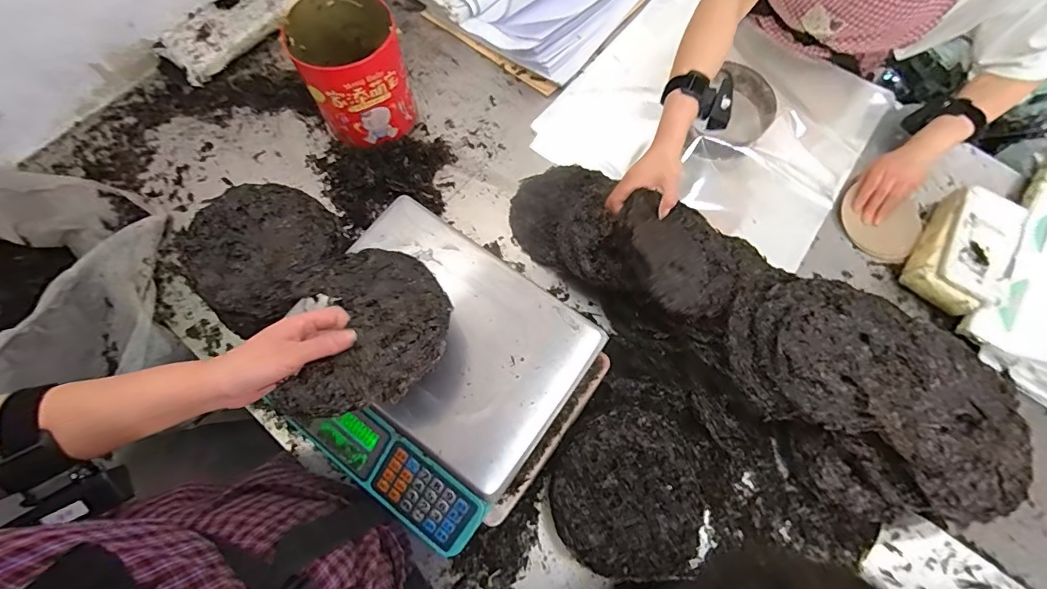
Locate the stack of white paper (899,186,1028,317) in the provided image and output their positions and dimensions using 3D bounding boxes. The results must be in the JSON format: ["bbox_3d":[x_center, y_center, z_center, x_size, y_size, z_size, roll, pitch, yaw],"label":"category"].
[{"bbox_3d":[0.719,-0.069,0.735,0.117,0.072,0.205,35,74,10],"label":"stack of white paper"}]

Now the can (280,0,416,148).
[{"bbox_3d":[-0.281,-0.372,0.754,0.159,0.174,0.179,-20,73,-8],"label":"can"}]

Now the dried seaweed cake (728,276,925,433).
[{"bbox_3d":[0.394,0.063,0.591,0.218,0.058,0.200,0,72,-1],"label":"dried seaweed cake"}]

